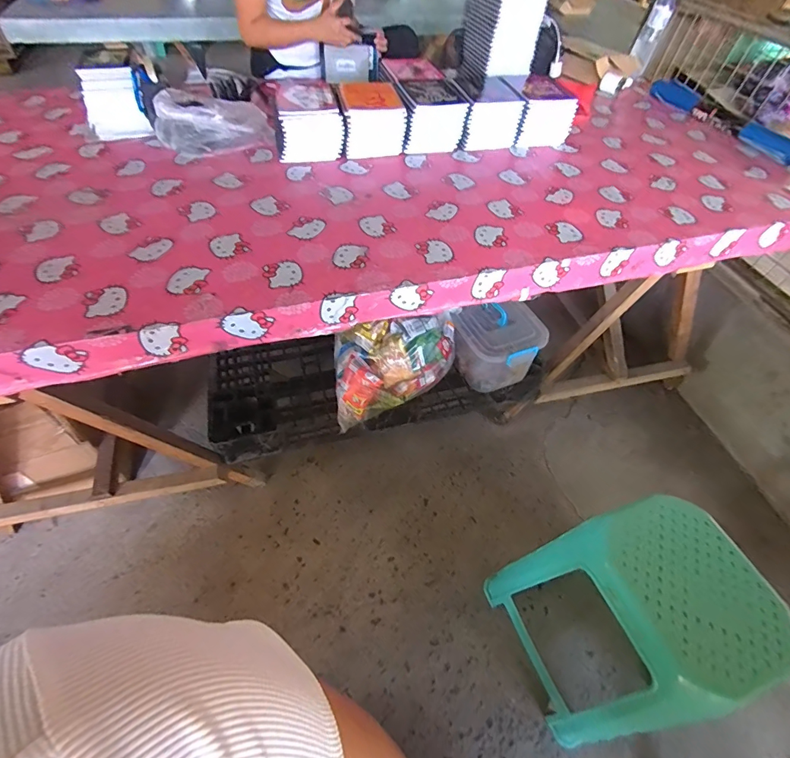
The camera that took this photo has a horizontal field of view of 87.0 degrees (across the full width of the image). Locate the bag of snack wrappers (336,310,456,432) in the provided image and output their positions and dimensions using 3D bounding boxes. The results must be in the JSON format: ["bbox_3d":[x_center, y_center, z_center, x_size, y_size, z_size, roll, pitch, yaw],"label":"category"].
[{"bbox_3d":[0.003,-0.037,1.198,0.351,0.231,0.233,-5,53,-6],"label":"bag of snack wrappers"}]

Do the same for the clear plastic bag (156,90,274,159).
[{"bbox_3d":[-0.516,-0.718,1.154,0.296,0.087,0.275,38,60,24],"label":"clear plastic bag"}]

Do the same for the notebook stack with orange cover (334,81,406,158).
[{"bbox_3d":[-0.080,-0.745,1.172,0.180,0.124,0.261,-11,54,-11],"label":"notebook stack with orange cover"}]

